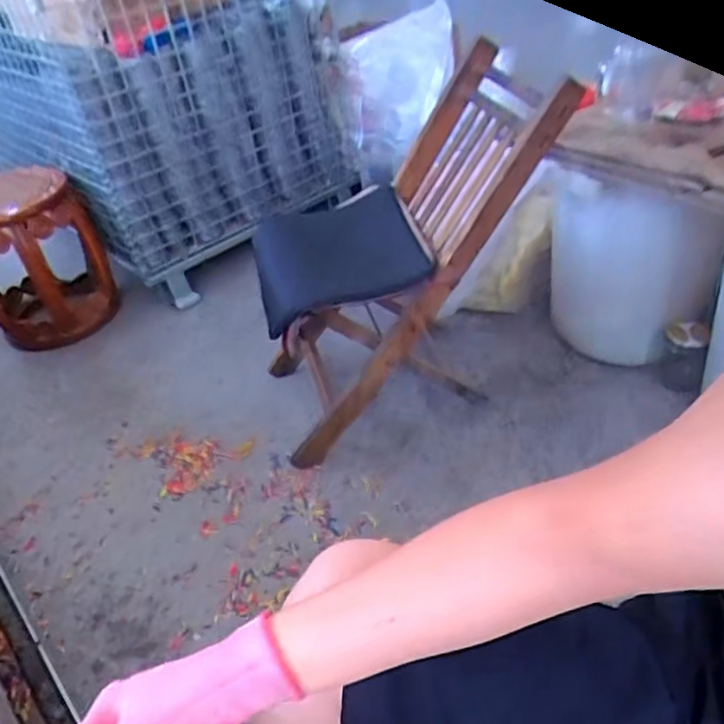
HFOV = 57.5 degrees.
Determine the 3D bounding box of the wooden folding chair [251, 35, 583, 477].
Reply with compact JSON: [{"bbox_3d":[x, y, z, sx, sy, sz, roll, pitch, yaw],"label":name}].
[{"bbox_3d":[0.059,-0.192,1.249,0.536,0.561,0.330,-17,41,-13],"label":"wooden folding chair"}]

